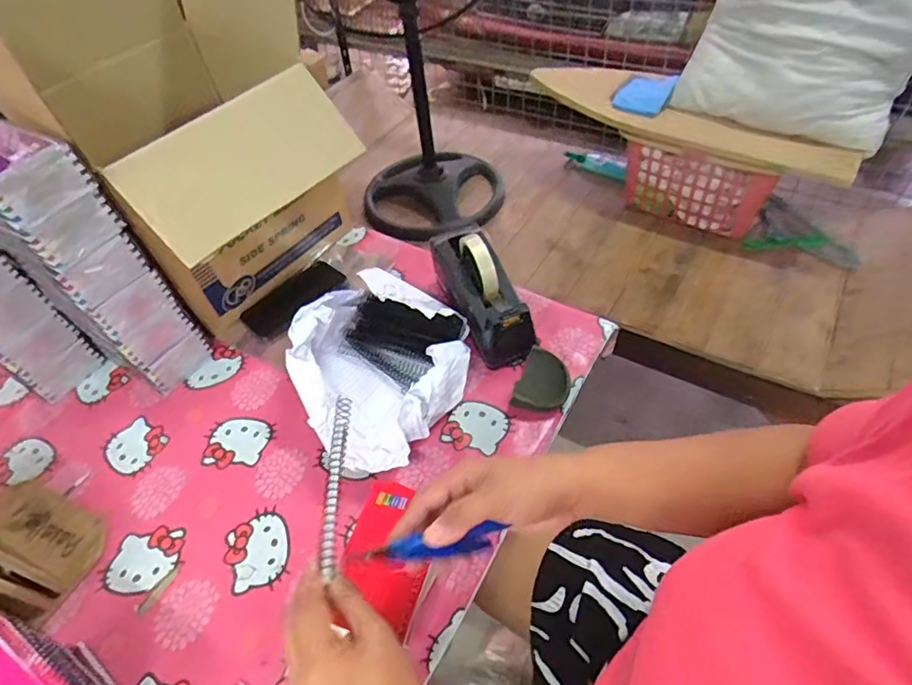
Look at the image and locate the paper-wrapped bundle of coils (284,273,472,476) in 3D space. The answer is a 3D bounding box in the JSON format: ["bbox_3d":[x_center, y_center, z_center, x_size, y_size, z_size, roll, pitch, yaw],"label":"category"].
[{"bbox_3d":[-0.103,0.012,0.705,0.221,0.114,0.272,21,55,23],"label":"paper-wrapped bundle of coils"}]

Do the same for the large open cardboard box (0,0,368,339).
[{"bbox_3d":[-0.405,-0.325,0.809,0.336,0.423,0.369,-37,55,-23],"label":"large open cardboard box"}]

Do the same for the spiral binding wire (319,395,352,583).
[{"bbox_3d":[-0.094,0.104,0.424,0.013,0.007,0.145,-6,49,2],"label":"spiral binding wire"}]

